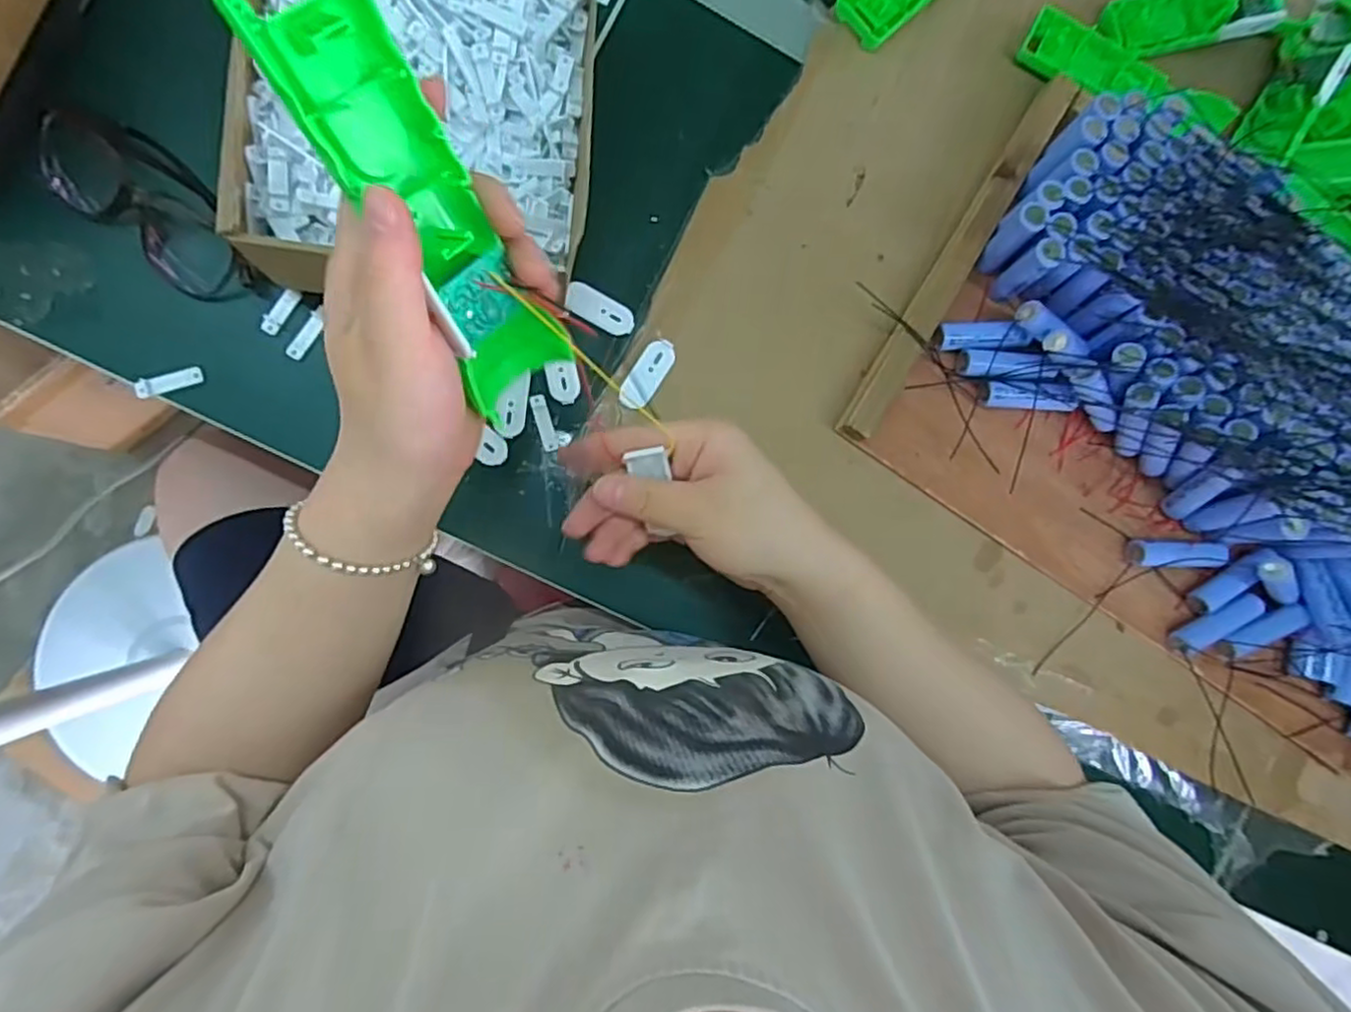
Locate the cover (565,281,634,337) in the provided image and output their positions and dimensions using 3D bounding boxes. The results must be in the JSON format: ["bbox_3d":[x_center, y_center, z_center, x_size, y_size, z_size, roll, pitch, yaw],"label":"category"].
[{"bbox_3d":[-0.049,-0.129,0.450,0.047,0.007,0.022,26,84,-6],"label":"cover"}]

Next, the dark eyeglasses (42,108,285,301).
[{"bbox_3d":[-0.300,-0.171,0.403,0.139,0.027,0.058,38,83,-4],"label":"dark eyeglasses"}]

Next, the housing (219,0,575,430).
[{"bbox_3d":[-0.088,-0.103,0.255,0.045,0.165,0.029,-34,47,-8],"label":"housing"}]

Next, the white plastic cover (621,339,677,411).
[{"bbox_3d":[-0.018,-0.086,0.452,0.021,0.006,0.050,32,84,-5],"label":"white plastic cover"}]

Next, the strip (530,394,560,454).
[{"bbox_3d":[-0.085,-0.054,0.449,0.009,0.004,0.037,-17,90,-8],"label":"strip"}]

